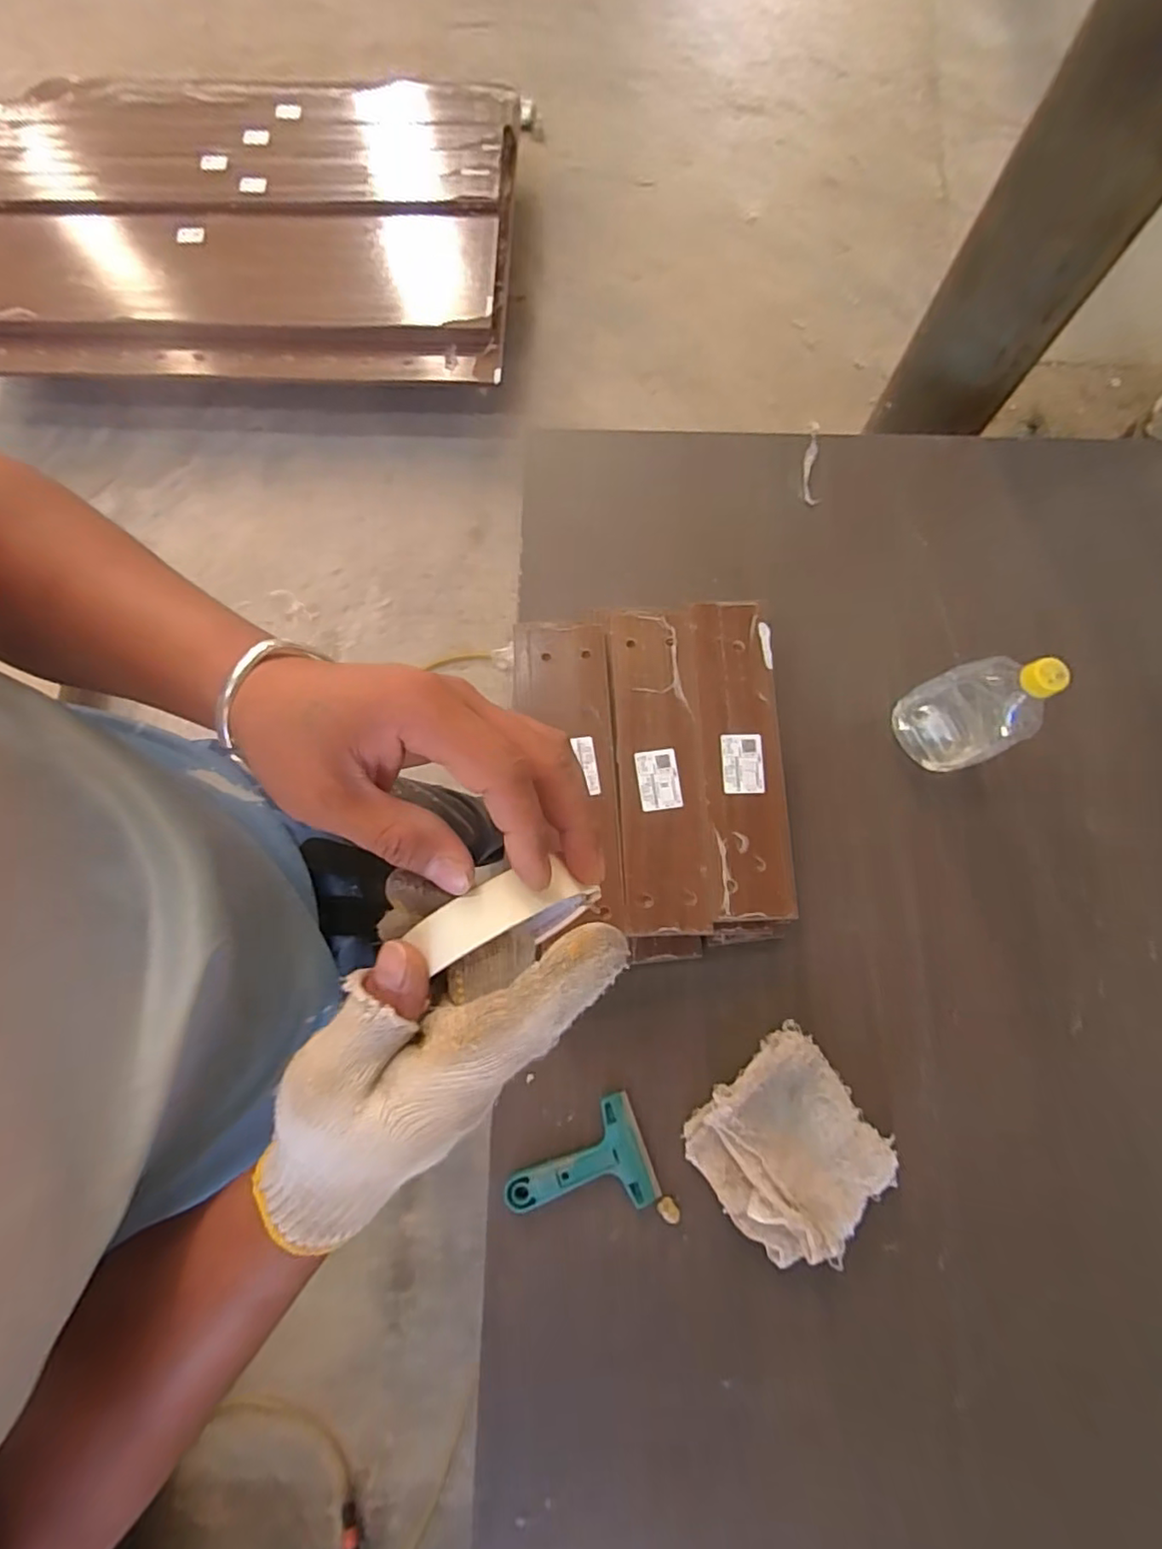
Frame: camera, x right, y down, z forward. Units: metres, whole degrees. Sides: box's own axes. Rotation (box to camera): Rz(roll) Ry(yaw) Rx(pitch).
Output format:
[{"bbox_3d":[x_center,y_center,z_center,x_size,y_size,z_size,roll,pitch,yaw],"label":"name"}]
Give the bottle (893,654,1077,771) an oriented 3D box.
[{"bbox_3d":[0.392,-0.063,0.610,0.063,0.186,0.096,-33,79,-6],"label":"bottle"}]

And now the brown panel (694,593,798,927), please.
[{"bbox_3d":[0.163,-0.019,0.624,0.080,0.010,0.324,-2,79,0],"label":"brown panel"}]

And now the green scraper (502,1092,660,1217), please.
[{"bbox_3d":[-0.005,0.393,0.611,0.142,0.011,0.100,-20,78,-3],"label":"green scraper"}]

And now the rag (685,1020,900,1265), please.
[{"bbox_3d":[0.205,0.365,0.602,0.164,0.037,0.161,-39,79,-7],"label":"rag"}]

